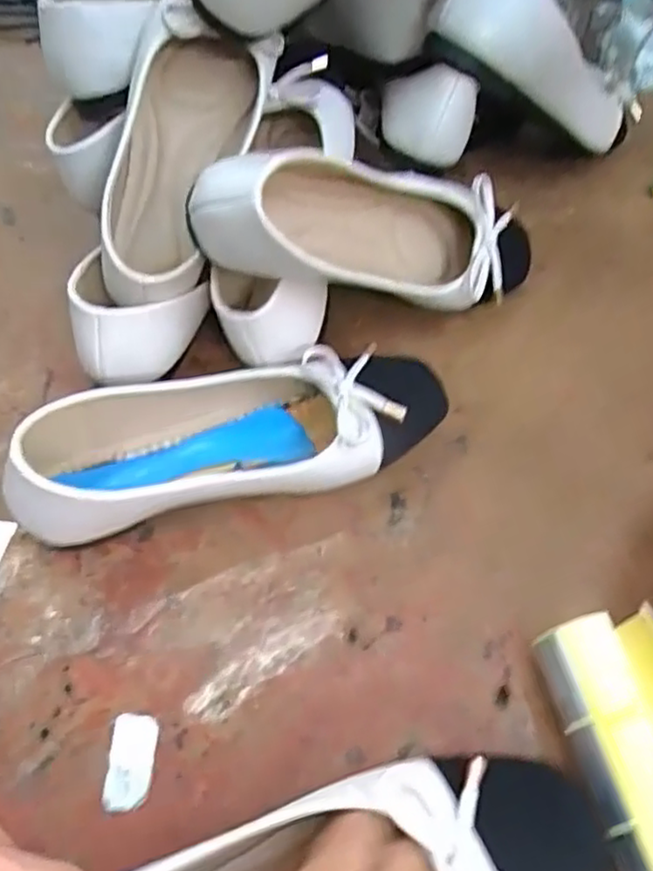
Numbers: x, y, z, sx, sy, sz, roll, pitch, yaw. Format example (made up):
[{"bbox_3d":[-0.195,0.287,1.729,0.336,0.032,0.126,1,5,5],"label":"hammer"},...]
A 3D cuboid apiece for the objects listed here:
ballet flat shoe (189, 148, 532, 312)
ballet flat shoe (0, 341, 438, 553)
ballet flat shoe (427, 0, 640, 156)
[{"bbox_3d":[0.038,-0.125,0.429,0.250,0.078,0.068,-3,48,-35],"label":"ballet flat shoe"},{"bbox_3d":[-0.052,0.000,0.397,0.248,0.061,0.084,-14,55,-8],"label":"ballet flat shoe"},{"bbox_3d":[0.158,-0.270,0.507,0.221,0.068,0.075,8,41,-44],"label":"ballet flat shoe"}]

